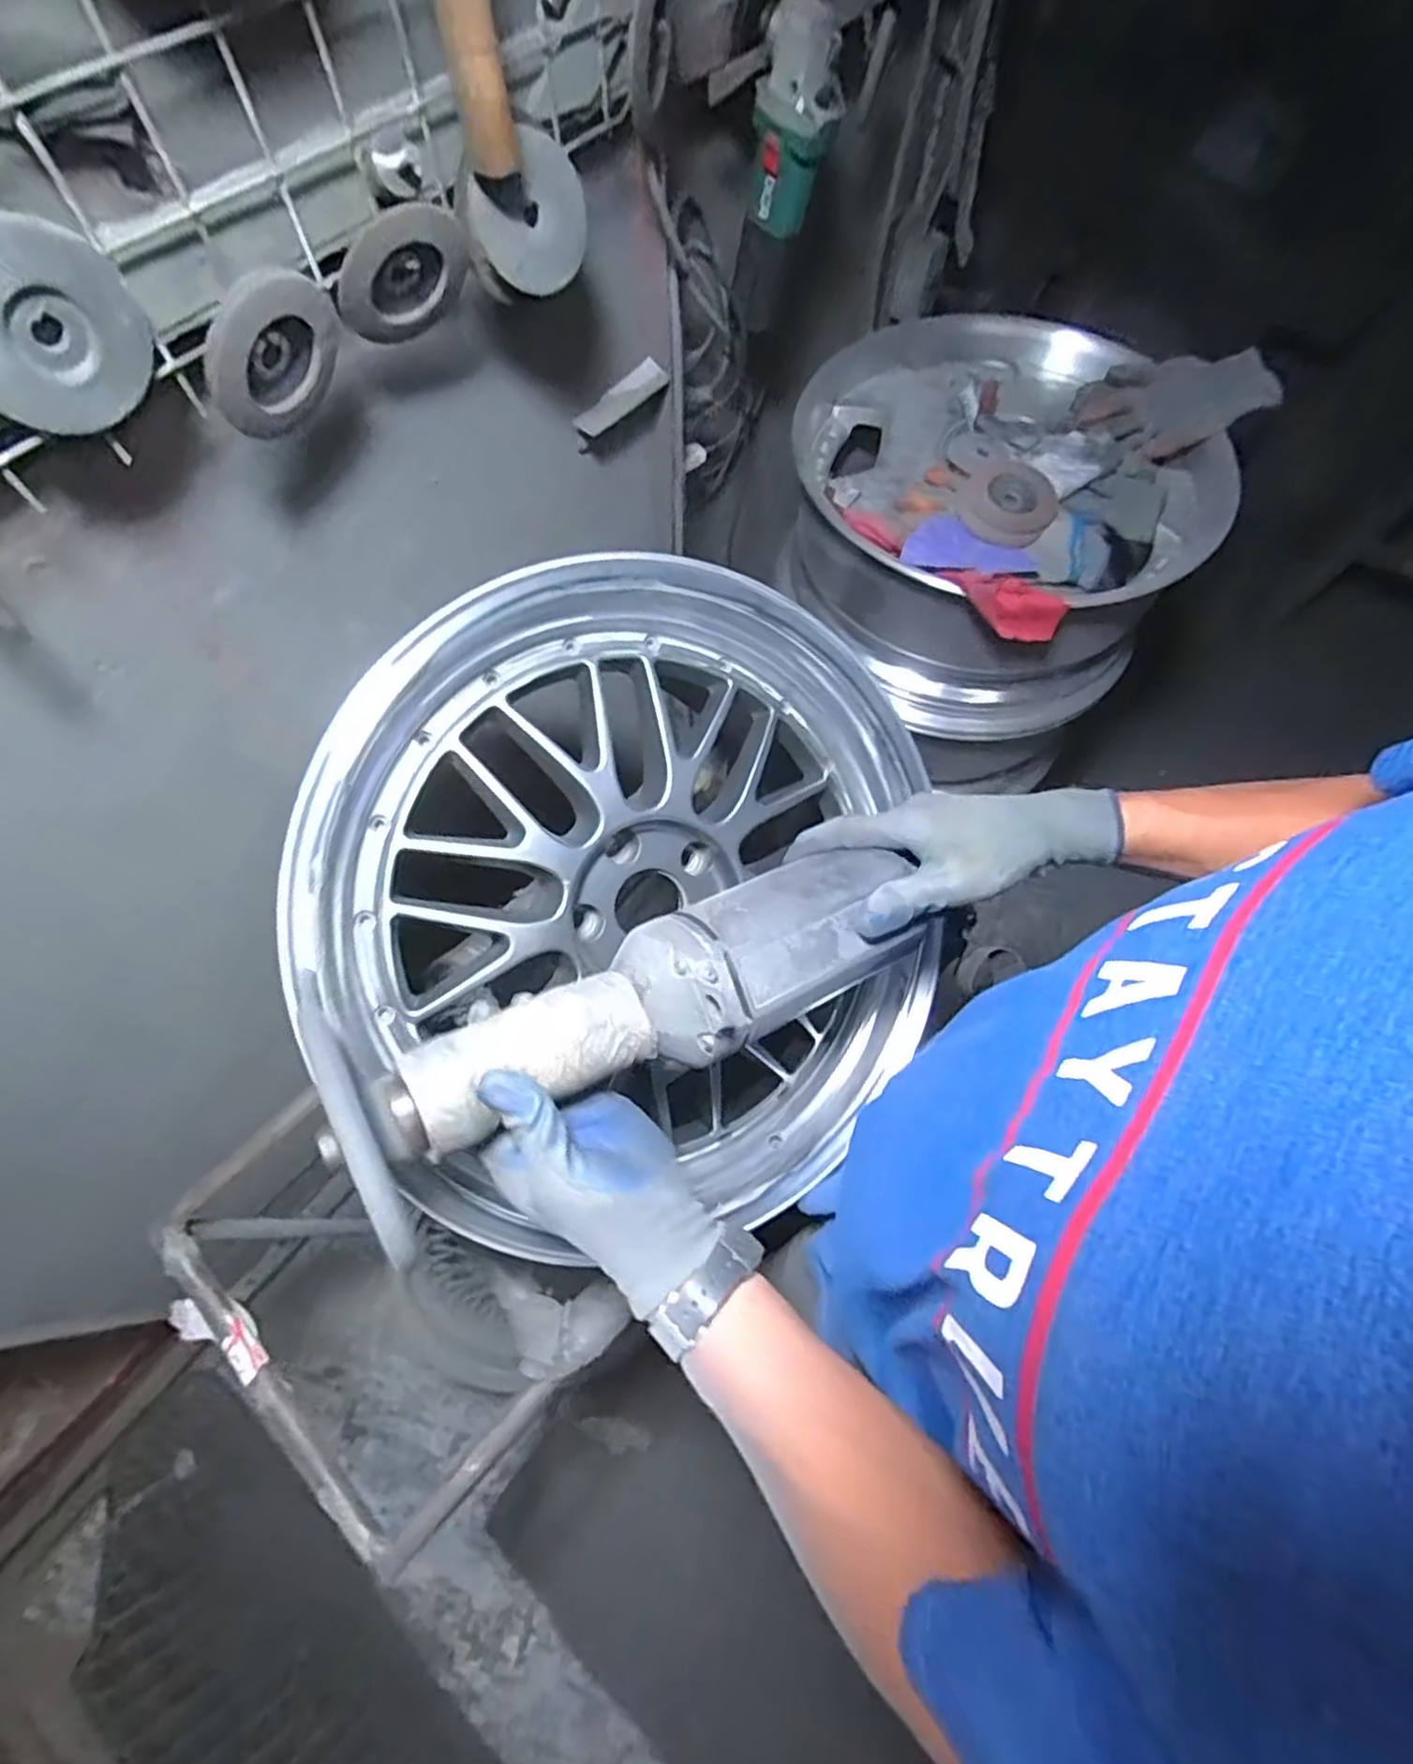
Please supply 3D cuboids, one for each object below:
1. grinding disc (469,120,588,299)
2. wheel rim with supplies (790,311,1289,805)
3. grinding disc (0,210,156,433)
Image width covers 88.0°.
[{"bbox_3d":[-0.123,-0.477,0.528,0.009,0.081,0.088,39,90,31],"label":"grinding disc"},{"bbox_3d":[0.347,-0.456,0.947,0.495,0.259,0.442,37,71,15],"label":"wheel rim with supplies"},{"bbox_3d":[-0.339,-0.286,0.377,0.013,0.086,0.095,35,70,14],"label":"grinding disc"}]

